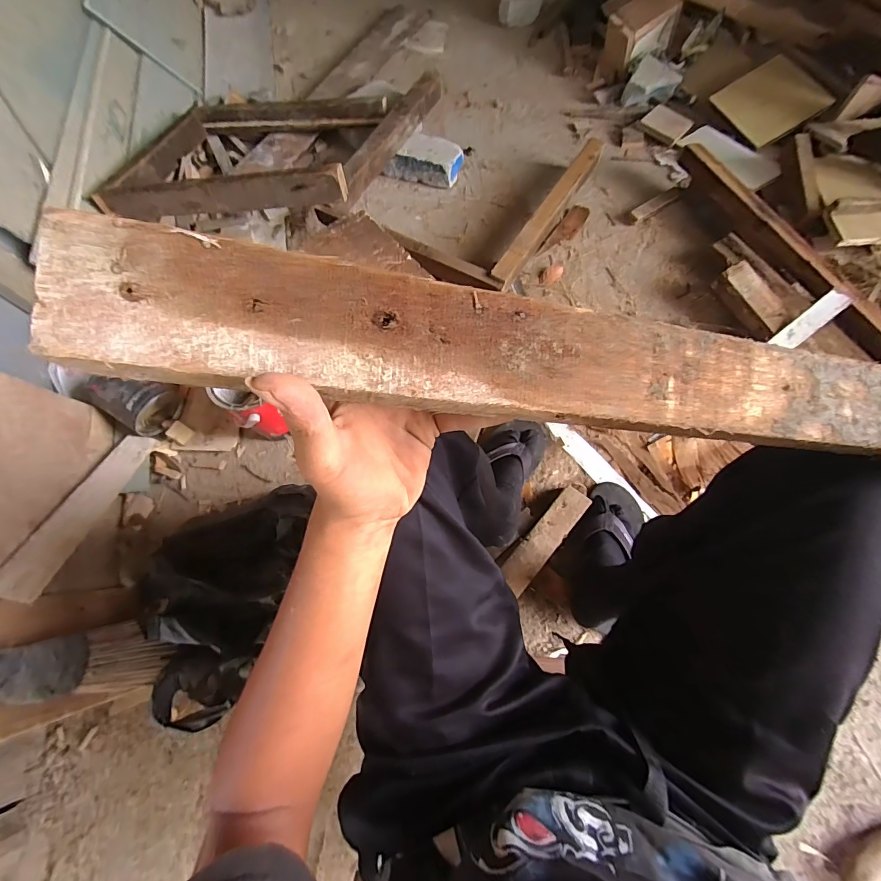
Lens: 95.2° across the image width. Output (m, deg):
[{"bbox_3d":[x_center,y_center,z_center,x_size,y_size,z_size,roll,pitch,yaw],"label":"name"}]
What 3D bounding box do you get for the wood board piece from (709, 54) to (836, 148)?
[{"bbox_3d":[0.873,-0.897,1.063,0.192,0.018,0.244,-24,67,14],"label":"wood board piece"}]

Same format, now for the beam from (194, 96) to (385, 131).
[{"bbox_3d":[-0.404,-0.896,1.101,0.524,0.061,0.054,2,69,3],"label":"beam"}]

